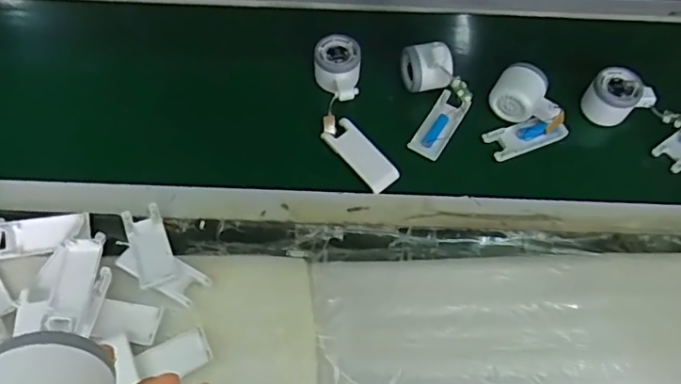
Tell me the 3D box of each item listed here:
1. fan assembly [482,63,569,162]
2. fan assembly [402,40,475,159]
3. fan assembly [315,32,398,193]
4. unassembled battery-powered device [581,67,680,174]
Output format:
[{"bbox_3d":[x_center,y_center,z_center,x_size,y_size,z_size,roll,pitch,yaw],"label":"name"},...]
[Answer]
[{"bbox_3d":[0.223,-0.103,0.662,0.093,0.060,0.097,-24,65,-14],"label":"fan assembly"},{"bbox_3d":[0.123,-0.122,0.661,0.077,0.074,0.138,-1,61,-2],"label":"fan assembly"},{"bbox_3d":[0.010,-0.101,0.661,0.070,0.049,0.207,-13,63,-9],"label":"fan assembly"},{"bbox_3d":[0.394,-0.087,0.672,0.174,0.056,0.085,26,63,-3],"label":"unassembled battery-powered device"}]

